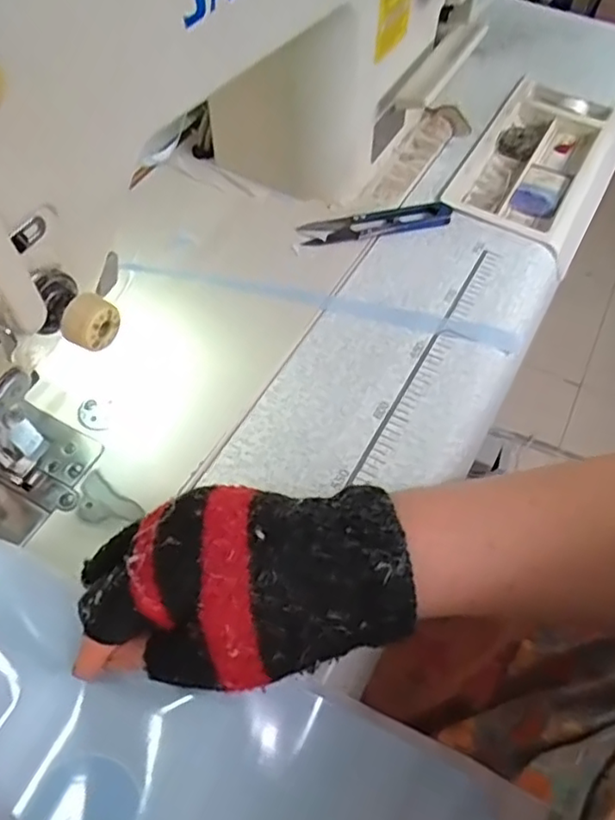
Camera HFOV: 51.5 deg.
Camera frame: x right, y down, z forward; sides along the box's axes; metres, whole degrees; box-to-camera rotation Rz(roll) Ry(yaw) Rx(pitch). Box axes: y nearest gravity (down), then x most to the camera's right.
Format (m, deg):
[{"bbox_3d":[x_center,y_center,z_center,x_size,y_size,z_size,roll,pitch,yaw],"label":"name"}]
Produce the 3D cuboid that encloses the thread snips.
[{"bbox_3d":[0.047,-0.128,0.435,0.104,0.008,0.023,-6,58,-6],"label":"thread snips"}]

